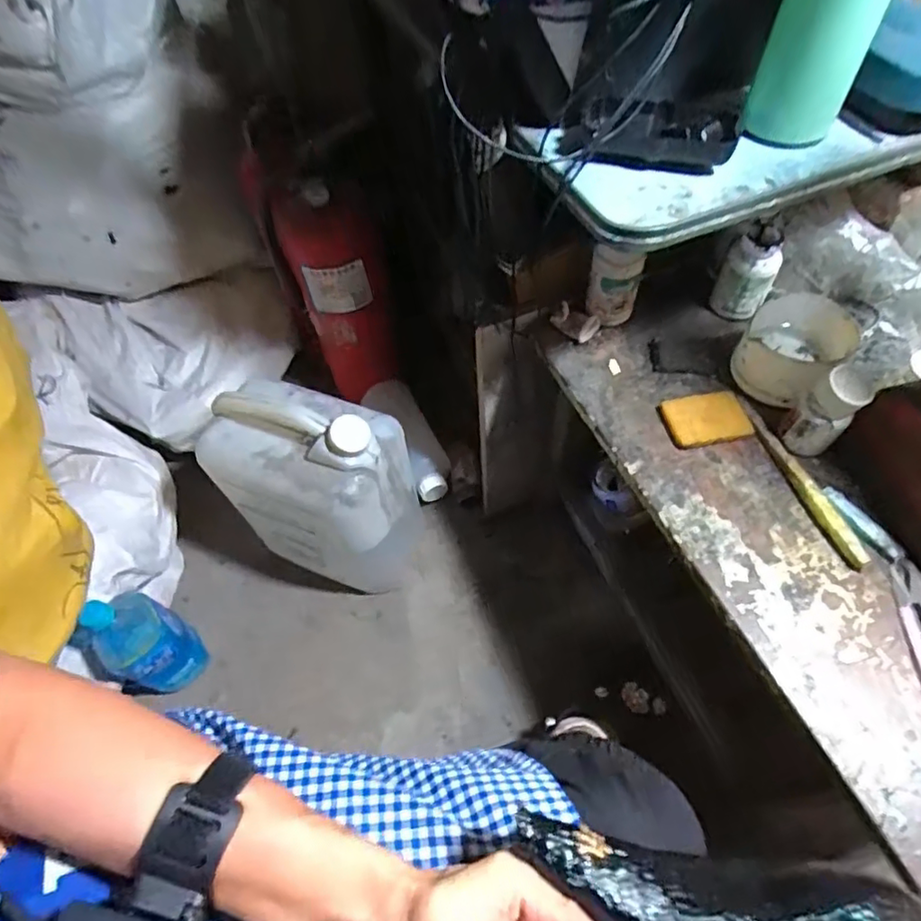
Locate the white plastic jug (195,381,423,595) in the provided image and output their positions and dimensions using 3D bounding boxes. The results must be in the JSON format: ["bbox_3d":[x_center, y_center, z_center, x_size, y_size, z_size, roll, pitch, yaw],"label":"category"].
[{"bbox_3d":[-0.186,0.045,0.781,0.237,0.329,0.153,16,61,14],"label":"white plastic jug"}]

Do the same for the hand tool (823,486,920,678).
[{"bbox_3d":[0.340,0.096,0.443,0.042,0.007,0.169,-8,58,-1],"label":"hand tool"}]

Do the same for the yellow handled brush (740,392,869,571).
[{"bbox_3d":[0.291,0.011,0.496,0.019,0.012,0.175,-17,58,-6],"label":"yellow handled brush"}]

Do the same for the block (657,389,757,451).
[{"bbox_3d":[0.228,-0.040,0.532,0.074,0.012,0.054,-11,58,-3],"label":"block"}]

